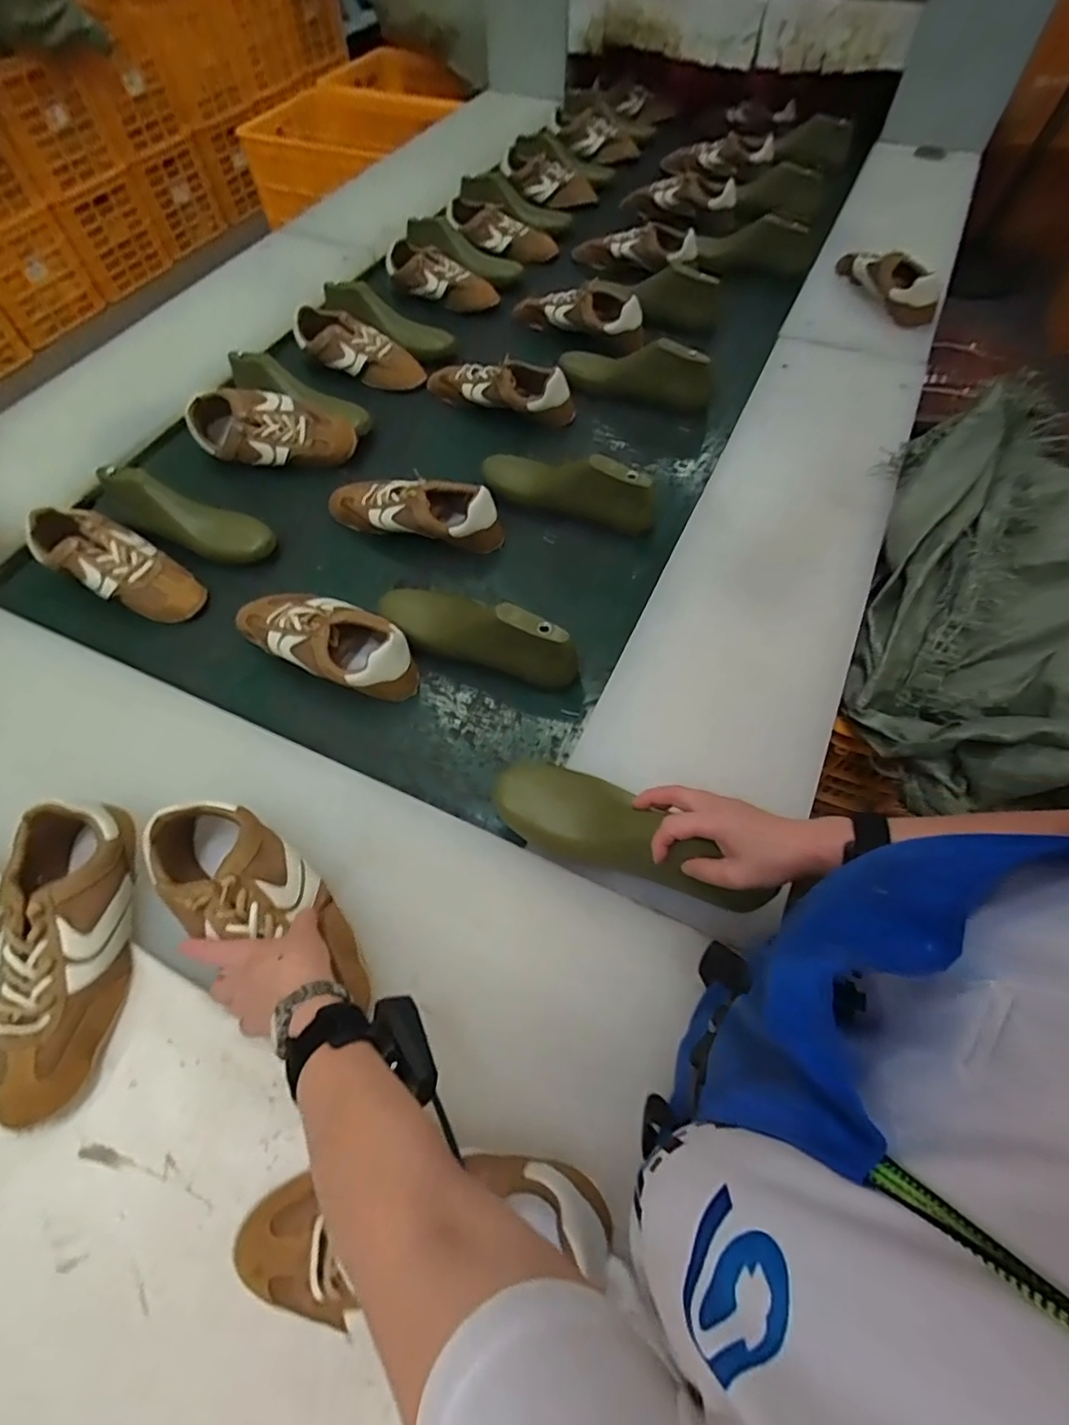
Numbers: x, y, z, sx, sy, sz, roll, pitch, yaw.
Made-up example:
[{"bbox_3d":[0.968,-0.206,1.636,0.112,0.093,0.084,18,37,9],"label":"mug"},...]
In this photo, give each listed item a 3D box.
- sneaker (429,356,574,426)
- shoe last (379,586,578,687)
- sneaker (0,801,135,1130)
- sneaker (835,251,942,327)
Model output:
[{"bbox_3d":[-0.058,-0.540,0.985,0.259,0.072,0.091,17,62,9],"label":"sneaker"},{"bbox_3d":[-0.075,-0.100,0.706,0.273,0.077,0.067,27,64,14],"label":"shoe last"},{"bbox_3d":[-0.402,0.204,0.510,0.079,0.085,0.242,-10,60,-4],"label":"sneaker"},{"bbox_3d":[0.644,-0.801,1.091,0.086,0.071,0.248,-21,62,-10],"label":"sneaker"}]

